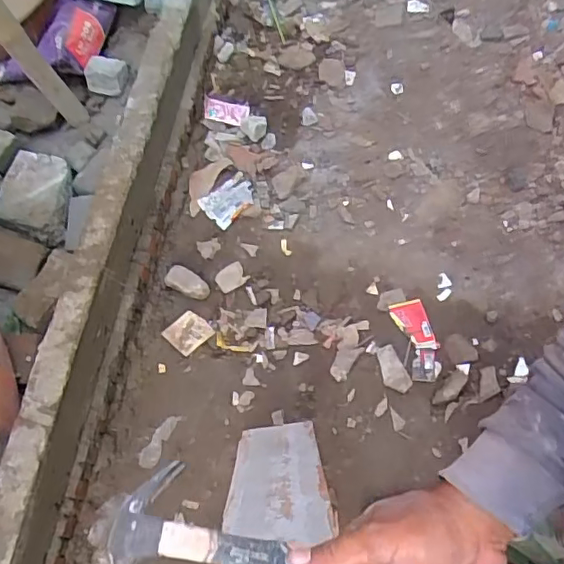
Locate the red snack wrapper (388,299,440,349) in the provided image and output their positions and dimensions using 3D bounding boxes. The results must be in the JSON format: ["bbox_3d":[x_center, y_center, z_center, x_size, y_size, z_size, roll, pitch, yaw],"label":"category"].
[{"bbox_3d":[0.338,0.112,1.449,0.084,0.009,0.138,-14,65,-5],"label":"red snack wrapper"}]

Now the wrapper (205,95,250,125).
[{"bbox_3d":[-0.167,-0.513,1.693,0.130,0.015,0.075,8,79,-11],"label":"wrapper"}]

